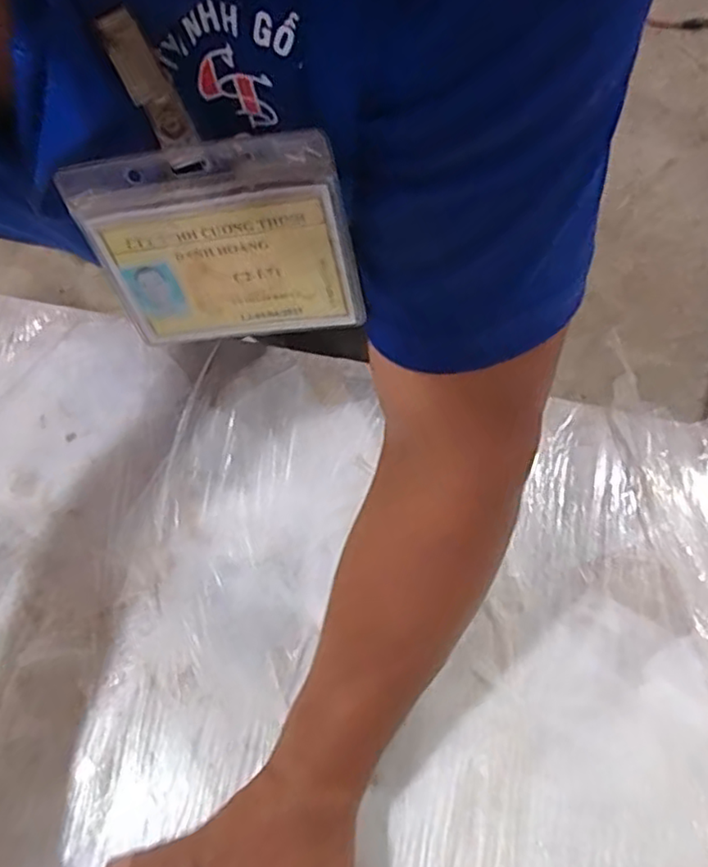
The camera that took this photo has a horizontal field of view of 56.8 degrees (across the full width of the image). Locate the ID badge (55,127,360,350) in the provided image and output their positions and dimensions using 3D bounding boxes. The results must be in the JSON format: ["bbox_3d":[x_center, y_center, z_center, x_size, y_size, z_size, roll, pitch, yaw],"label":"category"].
[{"bbox_3d":[-0.051,-0.068,0.249,0.095,0.085,0.004,-5,50,8],"label":"ID badge"}]

